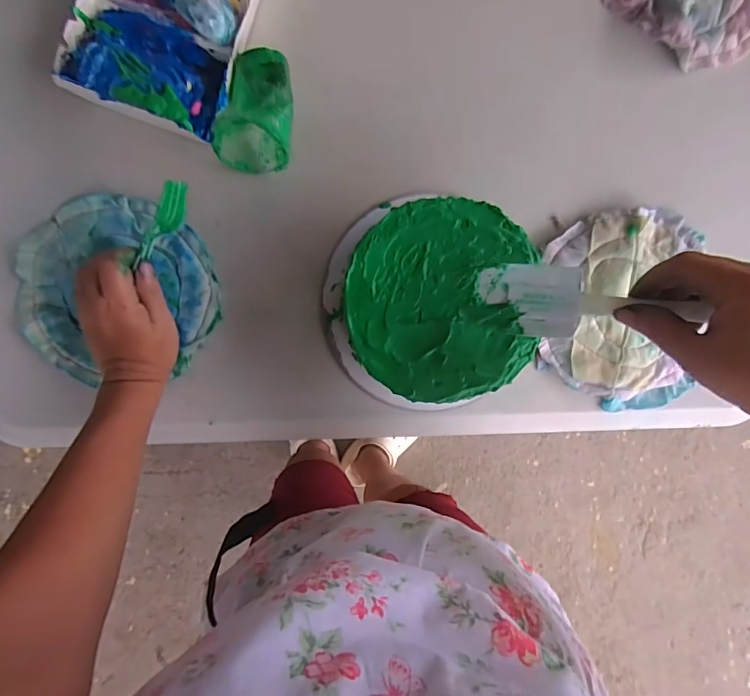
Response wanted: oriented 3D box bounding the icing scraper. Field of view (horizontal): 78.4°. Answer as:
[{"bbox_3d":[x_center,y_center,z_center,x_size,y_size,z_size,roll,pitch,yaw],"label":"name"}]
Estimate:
[{"bbox_3d":[0.133,-0.026,0.296,0.131,0.013,0.046,9,112,8],"label":"icing scraper"}]

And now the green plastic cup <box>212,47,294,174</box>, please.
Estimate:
[{"bbox_3d":[-0.099,-0.199,0.382,0.065,0.055,0.087,4,93,-1],"label":"green plastic cup"}]

